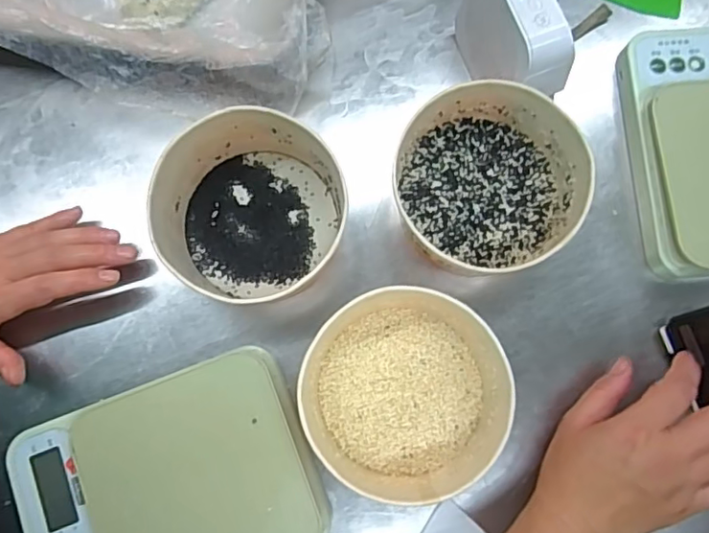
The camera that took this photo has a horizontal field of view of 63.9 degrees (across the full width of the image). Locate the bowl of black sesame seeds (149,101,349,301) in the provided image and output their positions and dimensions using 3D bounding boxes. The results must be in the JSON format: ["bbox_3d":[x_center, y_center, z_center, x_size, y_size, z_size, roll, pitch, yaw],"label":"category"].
[{"bbox_3d":[-0.072,-0.039,0.404,0.117,0.072,0.121,0,80,1],"label":"bowl of black sesame seeds"}]

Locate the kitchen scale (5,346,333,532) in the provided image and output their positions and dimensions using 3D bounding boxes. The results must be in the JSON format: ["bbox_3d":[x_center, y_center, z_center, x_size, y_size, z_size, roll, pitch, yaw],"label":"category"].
[{"bbox_3d":[-0.126,0.151,0.384,0.192,0.038,0.139,-22,80,-3],"label":"kitchen scale"}]

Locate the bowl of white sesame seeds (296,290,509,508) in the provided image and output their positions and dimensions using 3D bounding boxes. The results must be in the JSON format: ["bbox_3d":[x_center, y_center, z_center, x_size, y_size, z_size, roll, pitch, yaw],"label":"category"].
[{"bbox_3d":[0.035,0.083,0.384,0.123,0.068,0.123,0,80,1],"label":"bowl of white sesame seeds"}]

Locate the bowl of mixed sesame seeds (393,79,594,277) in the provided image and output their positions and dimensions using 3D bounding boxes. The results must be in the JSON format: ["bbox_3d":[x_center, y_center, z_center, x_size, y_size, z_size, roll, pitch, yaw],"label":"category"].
[{"bbox_3d":[0.096,-0.059,0.408,0.123,0.066,0.119,0,80,1],"label":"bowl of mixed sesame seeds"}]

